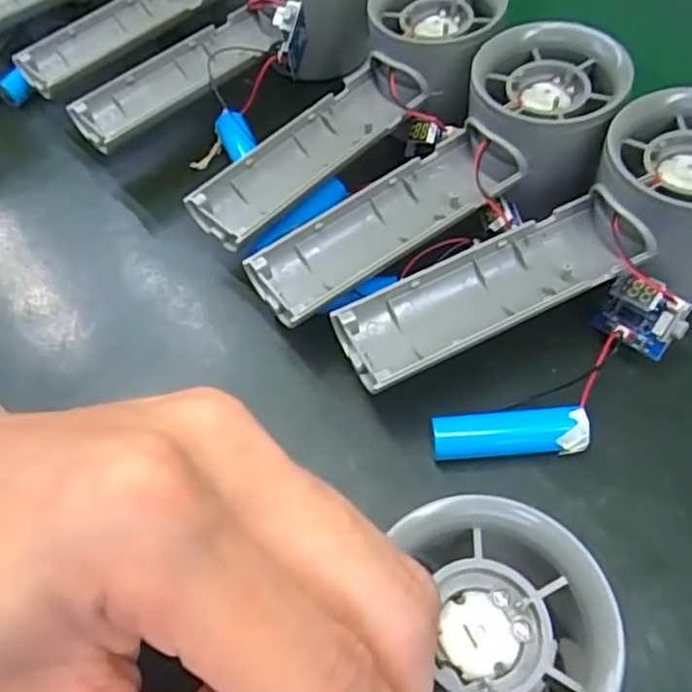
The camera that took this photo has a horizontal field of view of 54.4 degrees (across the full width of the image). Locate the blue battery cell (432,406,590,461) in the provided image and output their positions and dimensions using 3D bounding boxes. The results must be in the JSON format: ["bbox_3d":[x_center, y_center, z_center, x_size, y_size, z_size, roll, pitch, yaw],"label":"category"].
[{"bbox_3d":[0.054,0.029,0.225,0.050,0.013,0.014,-6,58,2],"label":"blue battery cell"}]

